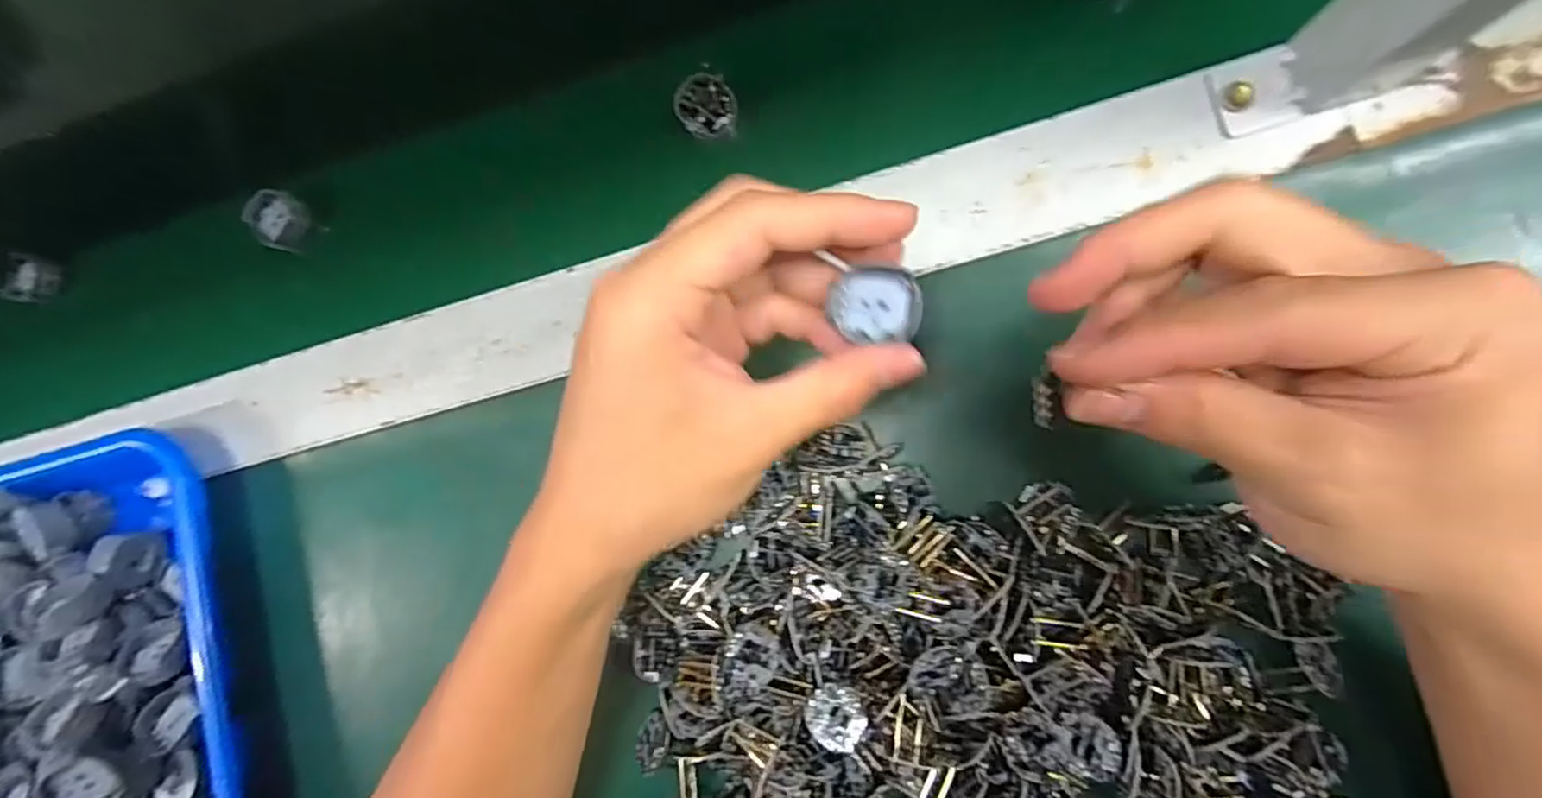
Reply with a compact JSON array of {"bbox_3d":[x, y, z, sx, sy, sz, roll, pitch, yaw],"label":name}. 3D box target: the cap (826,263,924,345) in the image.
[{"bbox_3d":[0.032,-0.029,0.203,0.027,0.007,0.022,-6,87,9],"label":"cap"}]

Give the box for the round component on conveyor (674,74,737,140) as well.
[{"bbox_3d":[-0.030,-0.136,0.310,0.028,0.004,0.029,0,88,-7],"label":"round component on conveyor"}]

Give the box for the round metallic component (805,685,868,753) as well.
[{"bbox_3d":[0.026,0.126,0.262,0.025,0.004,0.022,37,71,-1],"label":"round metallic component"}]

